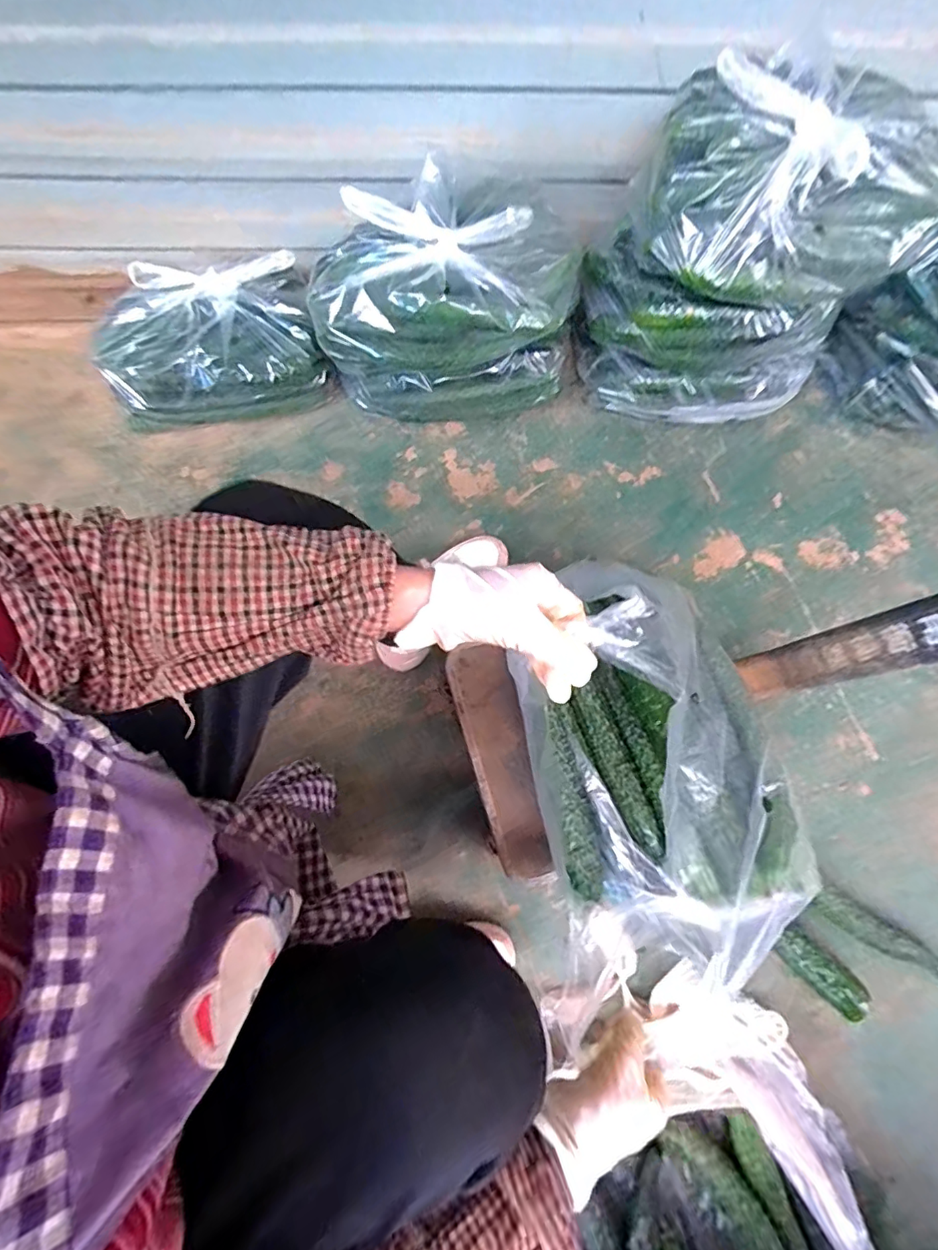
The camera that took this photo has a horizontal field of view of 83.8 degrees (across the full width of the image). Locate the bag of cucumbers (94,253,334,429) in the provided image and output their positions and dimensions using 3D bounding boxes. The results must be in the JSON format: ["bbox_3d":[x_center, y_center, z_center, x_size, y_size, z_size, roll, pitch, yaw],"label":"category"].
[{"bbox_3d":[-0.428,-0.486,0.880,0.355,0.109,0.275,-8,73,-4],"label":"bag of cucumbers"}]

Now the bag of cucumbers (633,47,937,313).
[{"bbox_3d":[0.397,-0.527,0.619,0.343,0.161,0.225,9,75,0],"label":"bag of cucumbers"}]

